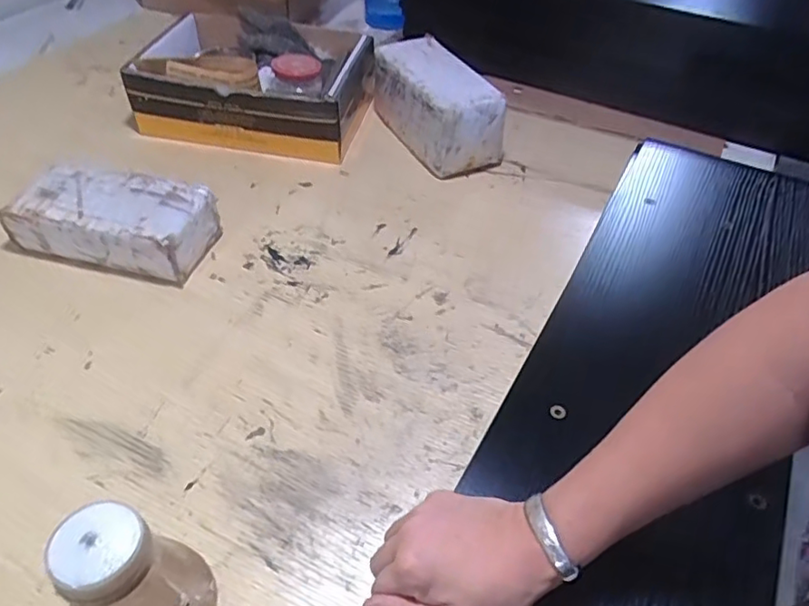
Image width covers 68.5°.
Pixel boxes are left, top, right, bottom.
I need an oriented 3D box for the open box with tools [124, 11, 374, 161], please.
[{"bbox_3d":[-0.224,-0.338,0.889,0.319,0.109,0.262,8,45,6],"label":"open box with tools"}]

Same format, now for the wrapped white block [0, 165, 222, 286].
[{"bbox_3d":[-0.331,-0.096,0.681,0.215,0.068,0.112,10,45,9],"label":"wrapped white block"}]

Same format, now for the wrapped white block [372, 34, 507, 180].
[{"bbox_3d":[0.046,-0.286,0.857,0.108,0.103,0.239,-16,48,-17],"label":"wrapped white block"}]

